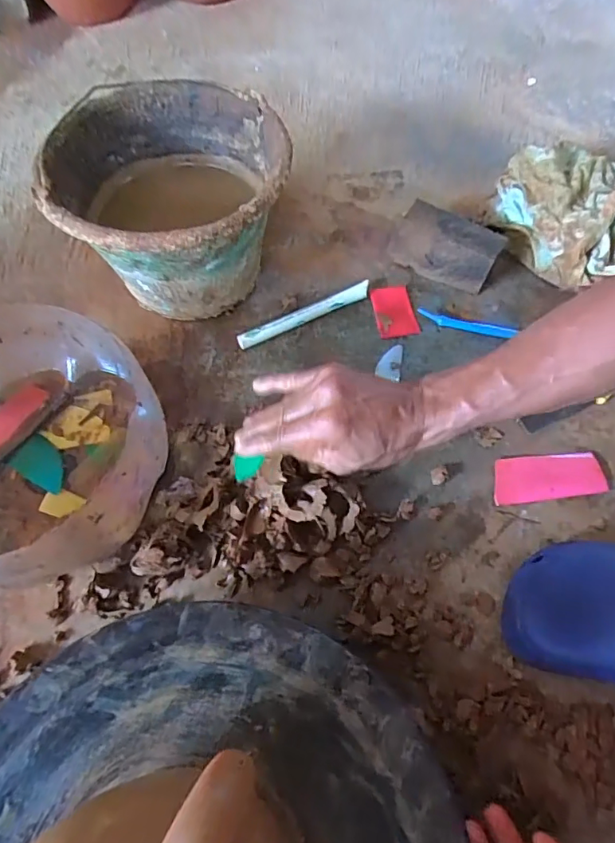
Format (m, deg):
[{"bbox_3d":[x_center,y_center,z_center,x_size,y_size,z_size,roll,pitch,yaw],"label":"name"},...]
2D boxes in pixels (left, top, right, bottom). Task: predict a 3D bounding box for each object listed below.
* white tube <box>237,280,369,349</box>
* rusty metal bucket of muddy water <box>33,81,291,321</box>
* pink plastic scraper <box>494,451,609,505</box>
[{"bbox_3d":[-0.001,-0.128,0.618,0.173,0.020,0.020,-27,64,-13],"label":"white tube"},{"bbox_3d":[-0.147,-0.235,0.595,0.245,0.170,0.251,-1,61,1],"label":"rusty metal bucket of muddy water"},{"bbox_3d":[0.243,0.055,0.521,0.108,0.005,0.047,-5,61,-1],"label":"pink plastic scraper"}]

